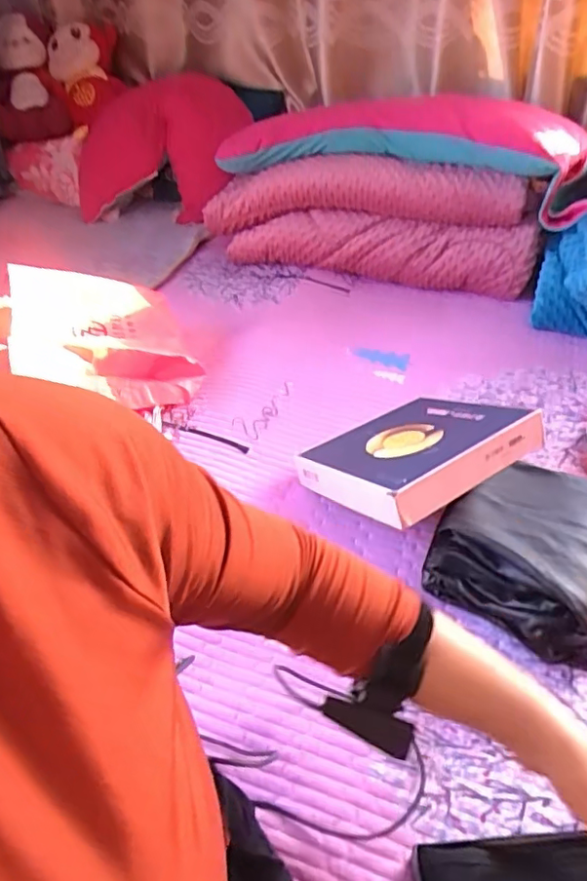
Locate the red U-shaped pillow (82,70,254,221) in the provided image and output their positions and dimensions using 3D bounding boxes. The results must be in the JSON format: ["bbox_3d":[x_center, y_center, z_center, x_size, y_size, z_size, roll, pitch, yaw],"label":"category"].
[{"bbox_3d":[-0.357,-0.776,1.527,0.503,0.300,0.193,12,45,17],"label":"red U-shaped pillow"}]

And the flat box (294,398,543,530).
[{"bbox_3d":[0.171,0.013,0.808,0.259,0.059,0.237,-28,26,-24],"label":"flat box"}]

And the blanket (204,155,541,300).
[{"bbox_3d":[0.152,-0.490,1.295,0.759,0.238,0.154,13,45,18],"label":"blanket"}]

